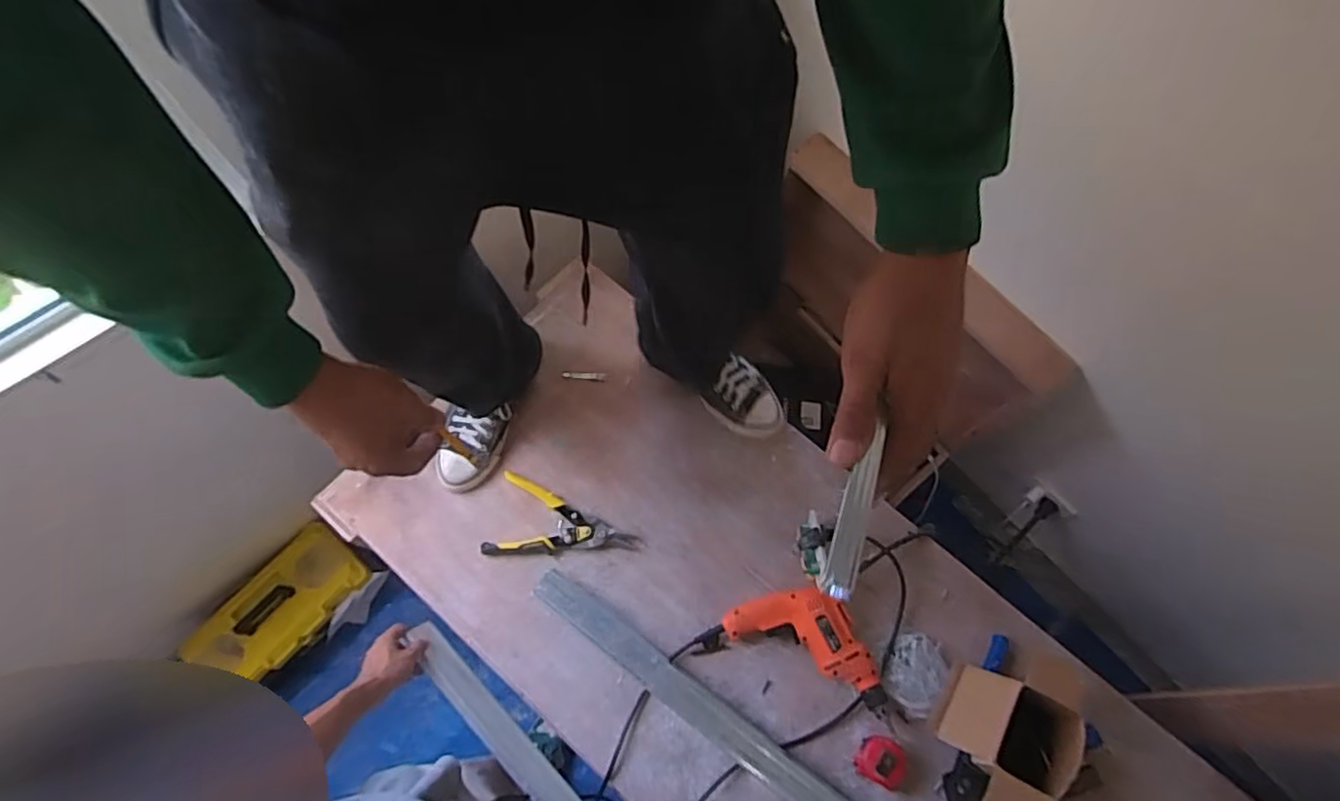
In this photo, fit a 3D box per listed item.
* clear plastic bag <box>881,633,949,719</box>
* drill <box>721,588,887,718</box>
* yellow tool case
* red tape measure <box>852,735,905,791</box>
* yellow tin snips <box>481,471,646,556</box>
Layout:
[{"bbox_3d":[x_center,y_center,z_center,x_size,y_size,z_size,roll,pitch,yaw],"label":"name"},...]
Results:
[{"bbox_3d":[0.367,0.408,0.997,0.082,0.026,0.113,29,70,12],"label":"clear plastic bag"},{"bbox_3d":[0.219,0.352,1.011,0.259,0.058,0.128,25,71,8],"label":"drill"},{"bbox_3d":[-0.893,0.466,1.496,0.198,0.091,0.372,39,74,11],"label":"yellow tool case"},{"bbox_3d":[0.303,0.514,0.946,0.065,0.042,0.062,26,71,9],"label":"red tape measure"},{"bbox_3d":[-0.172,0.219,1.074,0.239,0.034,0.128,17,69,8],"label":"yellow tin snips"}]

